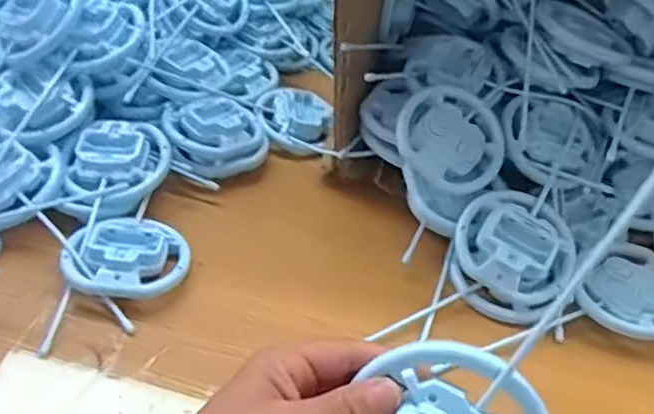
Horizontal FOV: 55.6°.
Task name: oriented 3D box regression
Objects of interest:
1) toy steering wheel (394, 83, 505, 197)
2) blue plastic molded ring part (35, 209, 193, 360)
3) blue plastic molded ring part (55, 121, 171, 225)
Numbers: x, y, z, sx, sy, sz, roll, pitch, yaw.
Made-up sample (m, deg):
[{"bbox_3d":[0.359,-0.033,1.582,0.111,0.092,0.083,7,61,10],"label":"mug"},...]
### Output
[{"bbox_3d":[0.117,-0.065,0.581,0.102,0.012,0.096,3,77,-11],"label":"toy steering wheel"},{"bbox_3d":[-0.181,0.049,0.537,0.122,0.034,0.135,-7,42,-14],"label":"blue plastic molded ring part"},{"bbox_3d":[-0.202,-0.038,0.596,0.088,0.023,0.116,12,59,-1],"label":"blue plastic molded ring part"}]

